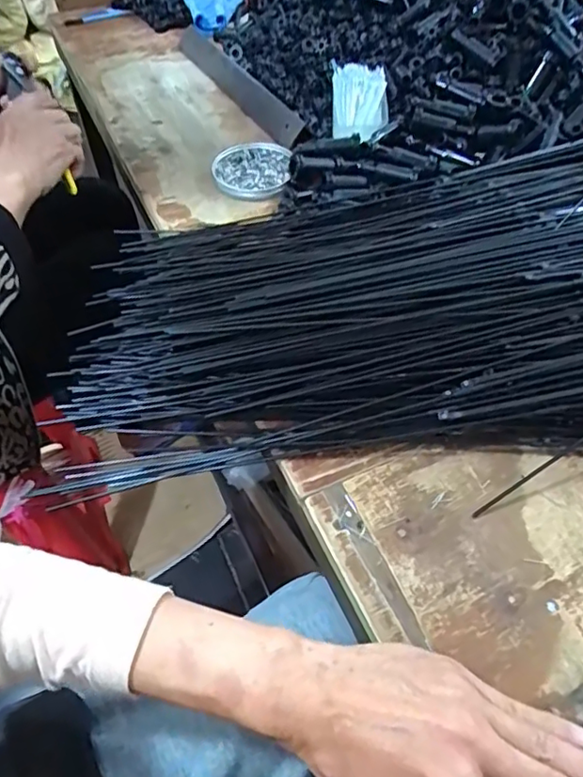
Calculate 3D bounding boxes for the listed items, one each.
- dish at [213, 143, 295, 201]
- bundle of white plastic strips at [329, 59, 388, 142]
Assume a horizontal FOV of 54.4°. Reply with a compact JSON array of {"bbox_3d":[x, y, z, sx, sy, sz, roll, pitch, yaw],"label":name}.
[{"bbox_3d":[-0.043,-0.239,0.618,0.083,0.010,0.092,5,53,3],"label":"dish"},{"bbox_3d":[0.079,-0.331,0.654,0.063,0.018,0.172,2,53,0],"label":"bundle of white plastic strips"}]

